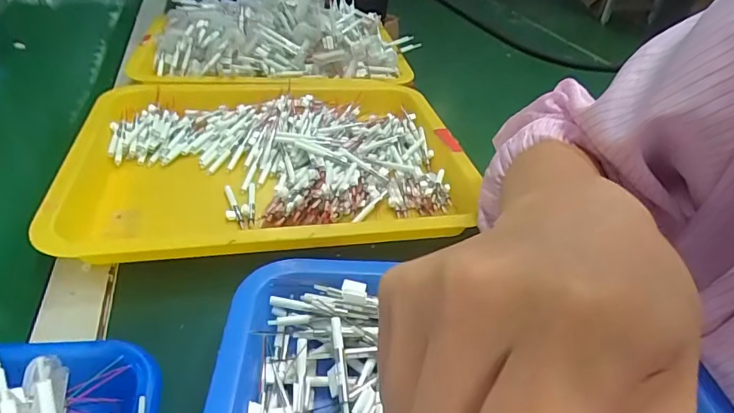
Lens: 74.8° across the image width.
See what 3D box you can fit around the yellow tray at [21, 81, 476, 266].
[{"bbox_3d":[-0.085,-0.046,0.439,0.340,0.038,0.267,-4,38,-12],"label":"yellow tray"}]

